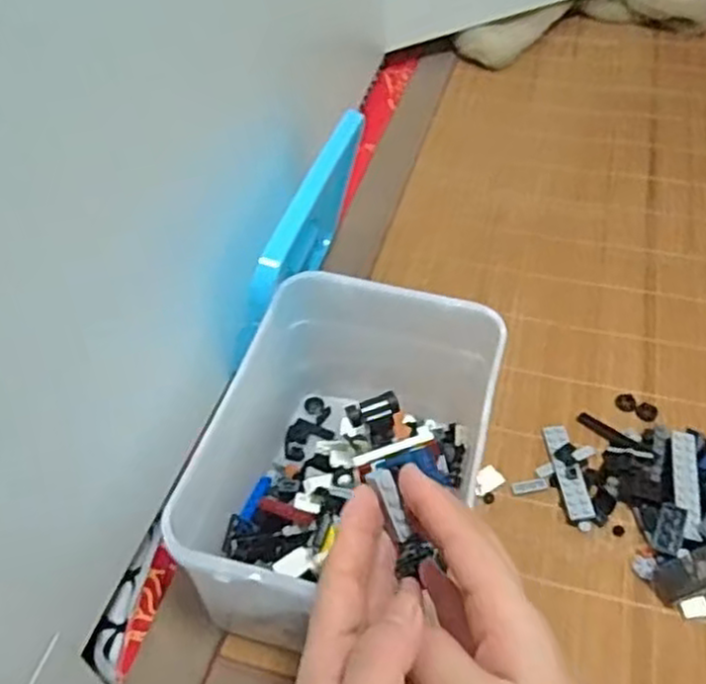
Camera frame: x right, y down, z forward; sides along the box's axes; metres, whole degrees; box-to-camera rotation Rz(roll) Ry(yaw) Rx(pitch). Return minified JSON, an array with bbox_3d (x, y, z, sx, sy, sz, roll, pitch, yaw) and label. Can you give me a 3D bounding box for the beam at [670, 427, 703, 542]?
[{"bbox_3d":[0.222,0.094,0.489,0.015,0.009,0.084,8,49,10],"label":"beam"}]

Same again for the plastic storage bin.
[{"bbox_3d":[0.000,0.077,0.447,0.147,0.119,0.210,11,49,12],"label":"plastic storage bin"}]

